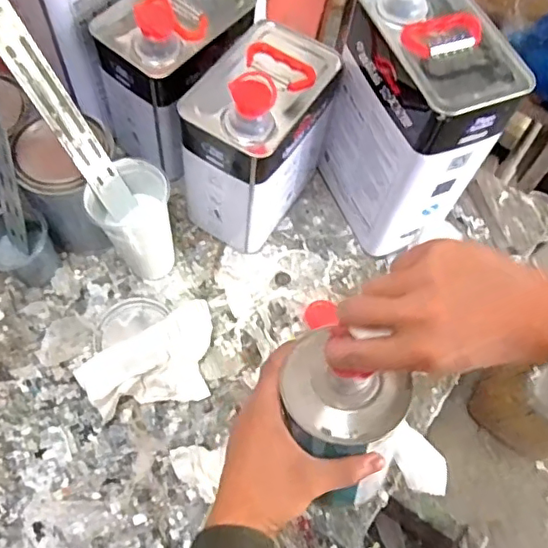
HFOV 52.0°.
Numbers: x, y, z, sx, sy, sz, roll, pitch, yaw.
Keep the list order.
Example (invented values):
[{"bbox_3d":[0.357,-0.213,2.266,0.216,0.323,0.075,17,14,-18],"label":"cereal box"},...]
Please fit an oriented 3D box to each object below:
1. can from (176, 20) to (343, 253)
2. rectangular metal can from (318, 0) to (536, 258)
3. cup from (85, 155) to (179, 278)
[{"bbox_3d":[-0.015,-0.155,0.631,0.108,0.213,0.172,29,65,12],"label":"can"},{"bbox_3d":[0.146,-0.156,0.617,0.108,0.271,0.164,-21,66,-13],"label":"rectangular metal can"},{"bbox_3d":[-0.152,-0.058,0.625,0.080,0.129,0.079,1,63,-2],"label":"cup"}]

